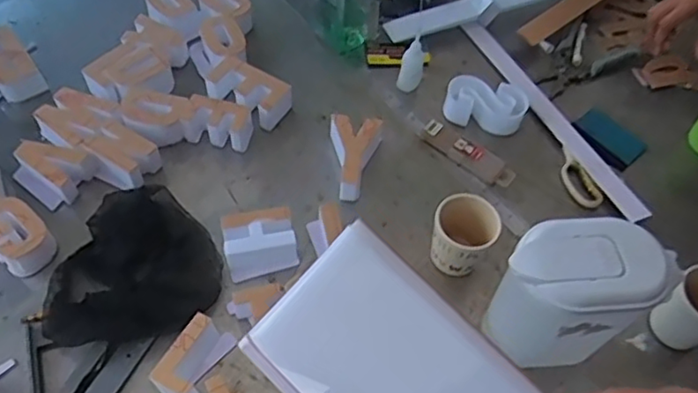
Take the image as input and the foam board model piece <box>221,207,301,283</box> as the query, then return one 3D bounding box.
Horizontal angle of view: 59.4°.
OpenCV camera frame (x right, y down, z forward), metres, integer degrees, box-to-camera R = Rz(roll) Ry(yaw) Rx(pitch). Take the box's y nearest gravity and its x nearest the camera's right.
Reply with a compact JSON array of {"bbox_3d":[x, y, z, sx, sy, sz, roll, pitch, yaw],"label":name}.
[{"bbox_3d":[-0.107,0.056,0.736,0.083,0.047,0.067,-13,57,-13],"label":"foam board model piece"}]

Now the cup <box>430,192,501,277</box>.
[{"bbox_3d":[0.133,0.049,0.730,0.071,0.095,0.068,2,55,-3],"label":"cup"}]

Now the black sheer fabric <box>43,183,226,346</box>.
[{"bbox_3d":[-0.251,0.074,0.728,0.188,0.032,0.205,-5,56,-8],"label":"black sheer fabric"}]

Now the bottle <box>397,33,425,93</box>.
[{"bbox_3d":[0.093,-0.193,0.893,0.034,0.074,0.036,12,55,4],"label":"bottle"}]

